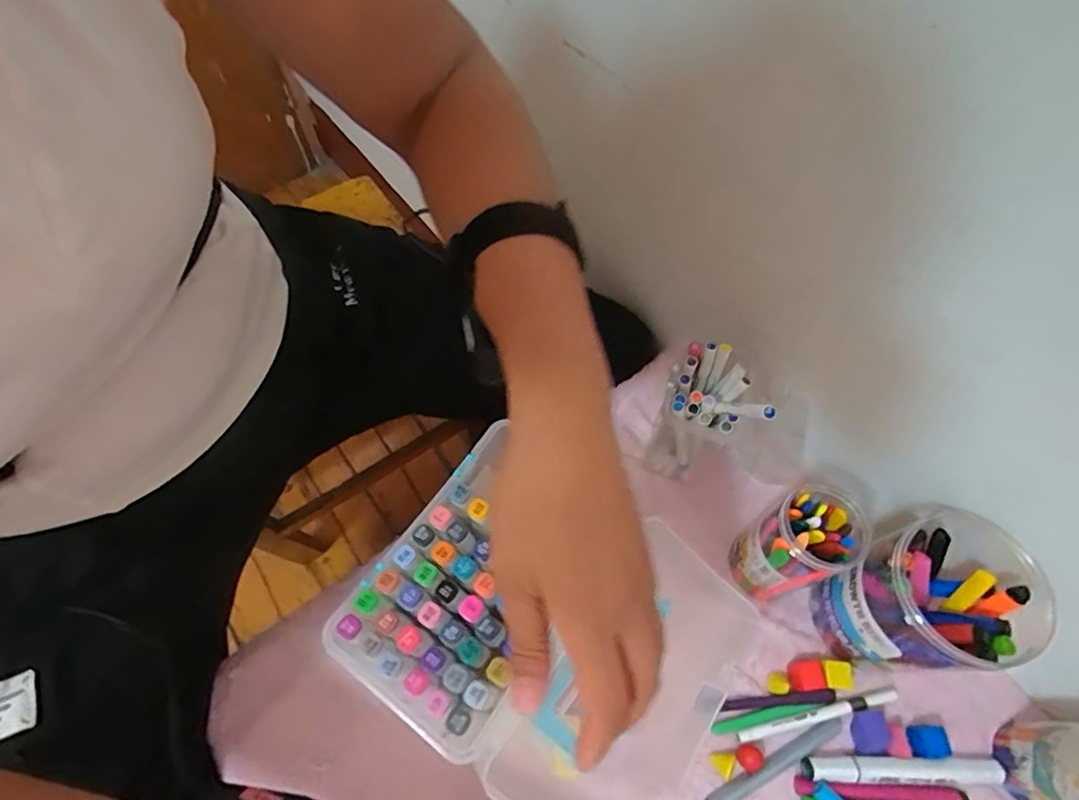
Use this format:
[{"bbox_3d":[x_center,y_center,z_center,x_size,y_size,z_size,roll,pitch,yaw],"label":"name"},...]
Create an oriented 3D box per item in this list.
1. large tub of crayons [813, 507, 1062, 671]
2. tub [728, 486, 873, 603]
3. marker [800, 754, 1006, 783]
[{"bbox_3d":[0.287,0.147,0.422,0.115,0.118,0.101,-16,63,-9],"label":"large tub of crayons"},{"bbox_3d":[0.204,0.118,0.447,0.071,0.116,0.064,-16,63,-9],"label":"tub"},{"bbox_3d":[0.275,0.279,0.419,0.147,0.010,0.016,1,62,0],"label":"marker"}]

